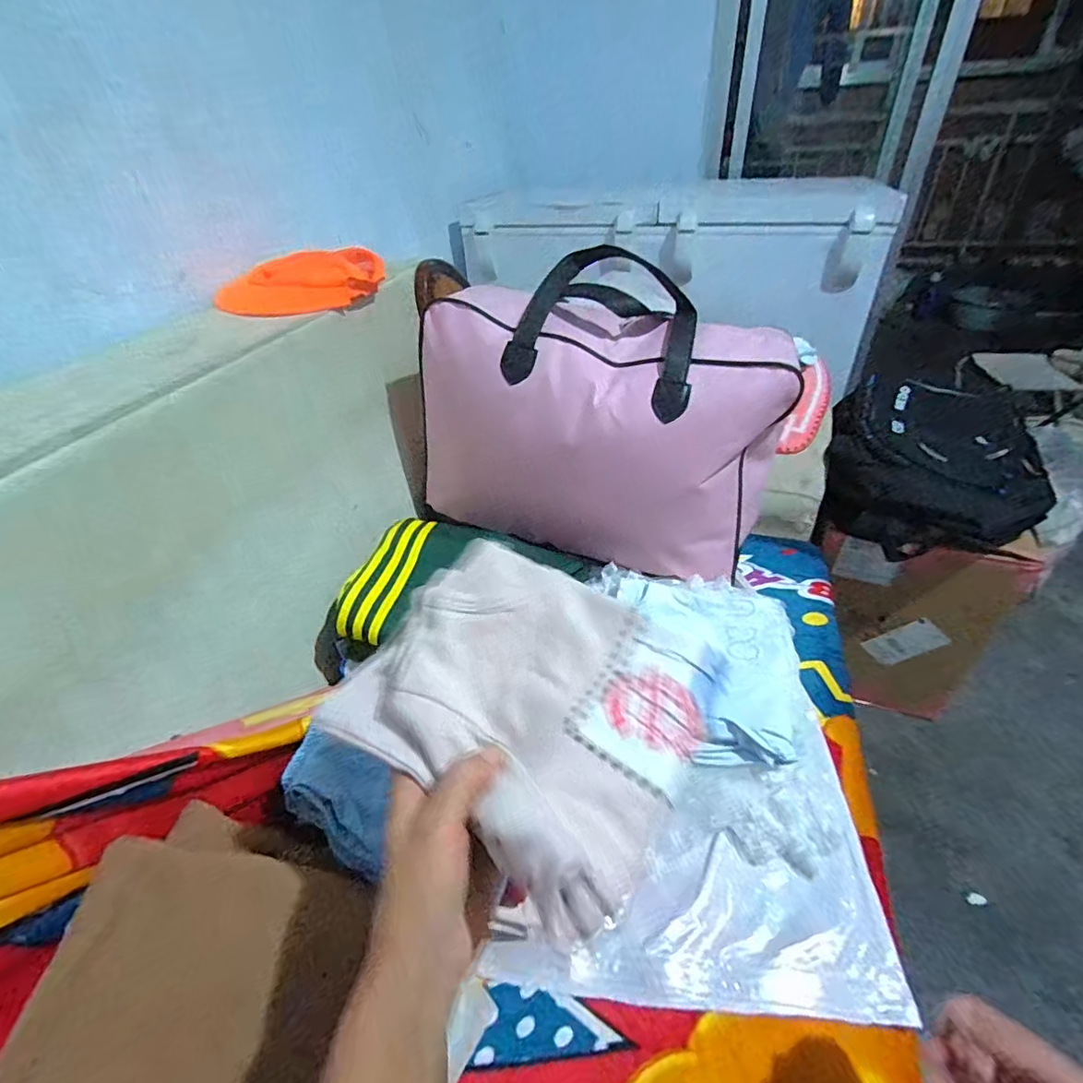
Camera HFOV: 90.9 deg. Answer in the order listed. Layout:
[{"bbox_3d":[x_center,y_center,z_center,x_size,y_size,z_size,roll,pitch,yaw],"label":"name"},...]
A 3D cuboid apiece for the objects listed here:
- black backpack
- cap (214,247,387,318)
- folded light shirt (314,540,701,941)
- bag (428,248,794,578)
[{"bbox_3d":[0.720,-0.137,0.982,0.350,0.152,0.400,17,42,24],"label":"black backpack"},{"bbox_3d":[-0.340,-0.370,0.756,0.236,0.053,0.173,-13,38,-13],"label":"cap"},{"bbox_3d":[-0.010,0.088,0.316,0.203,0.040,0.157,26,46,32],"label":"folded light shirt"},{"bbox_3d":[0.068,-0.157,0.742,0.486,0.300,0.214,12,40,19],"label":"bag"}]

